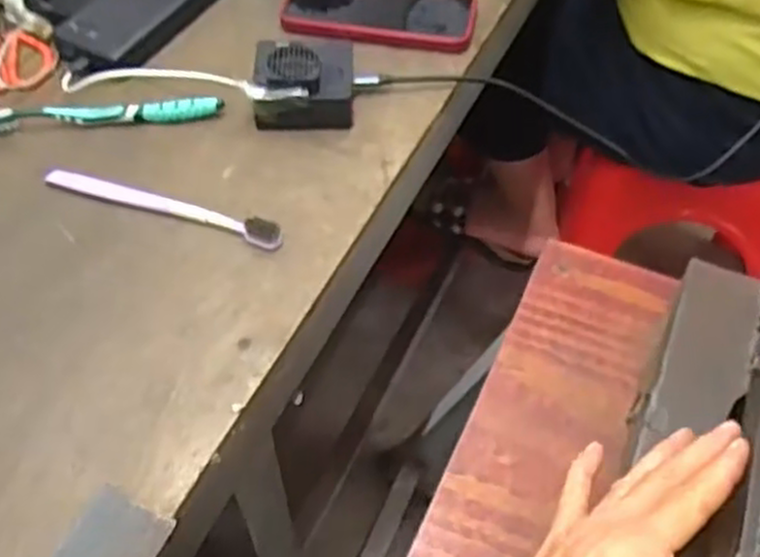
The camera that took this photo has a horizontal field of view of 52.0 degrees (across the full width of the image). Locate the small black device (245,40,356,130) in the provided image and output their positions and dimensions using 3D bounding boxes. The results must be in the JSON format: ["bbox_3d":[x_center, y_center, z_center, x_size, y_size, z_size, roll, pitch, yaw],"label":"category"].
[{"bbox_3d":[-0.062,-0.155,0.607,0.083,0.047,0.077,2,53,-2],"label":"small black device"}]

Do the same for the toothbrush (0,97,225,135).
[{"bbox_3d":[-0.215,-0.127,0.604,0.182,0.013,0.018,-5,54,-7],"label":"toothbrush"}]

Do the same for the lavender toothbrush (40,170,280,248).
[{"bbox_3d":[-0.153,-0.054,0.548,0.180,0.015,0.019,17,54,9],"label":"lavender toothbrush"}]

